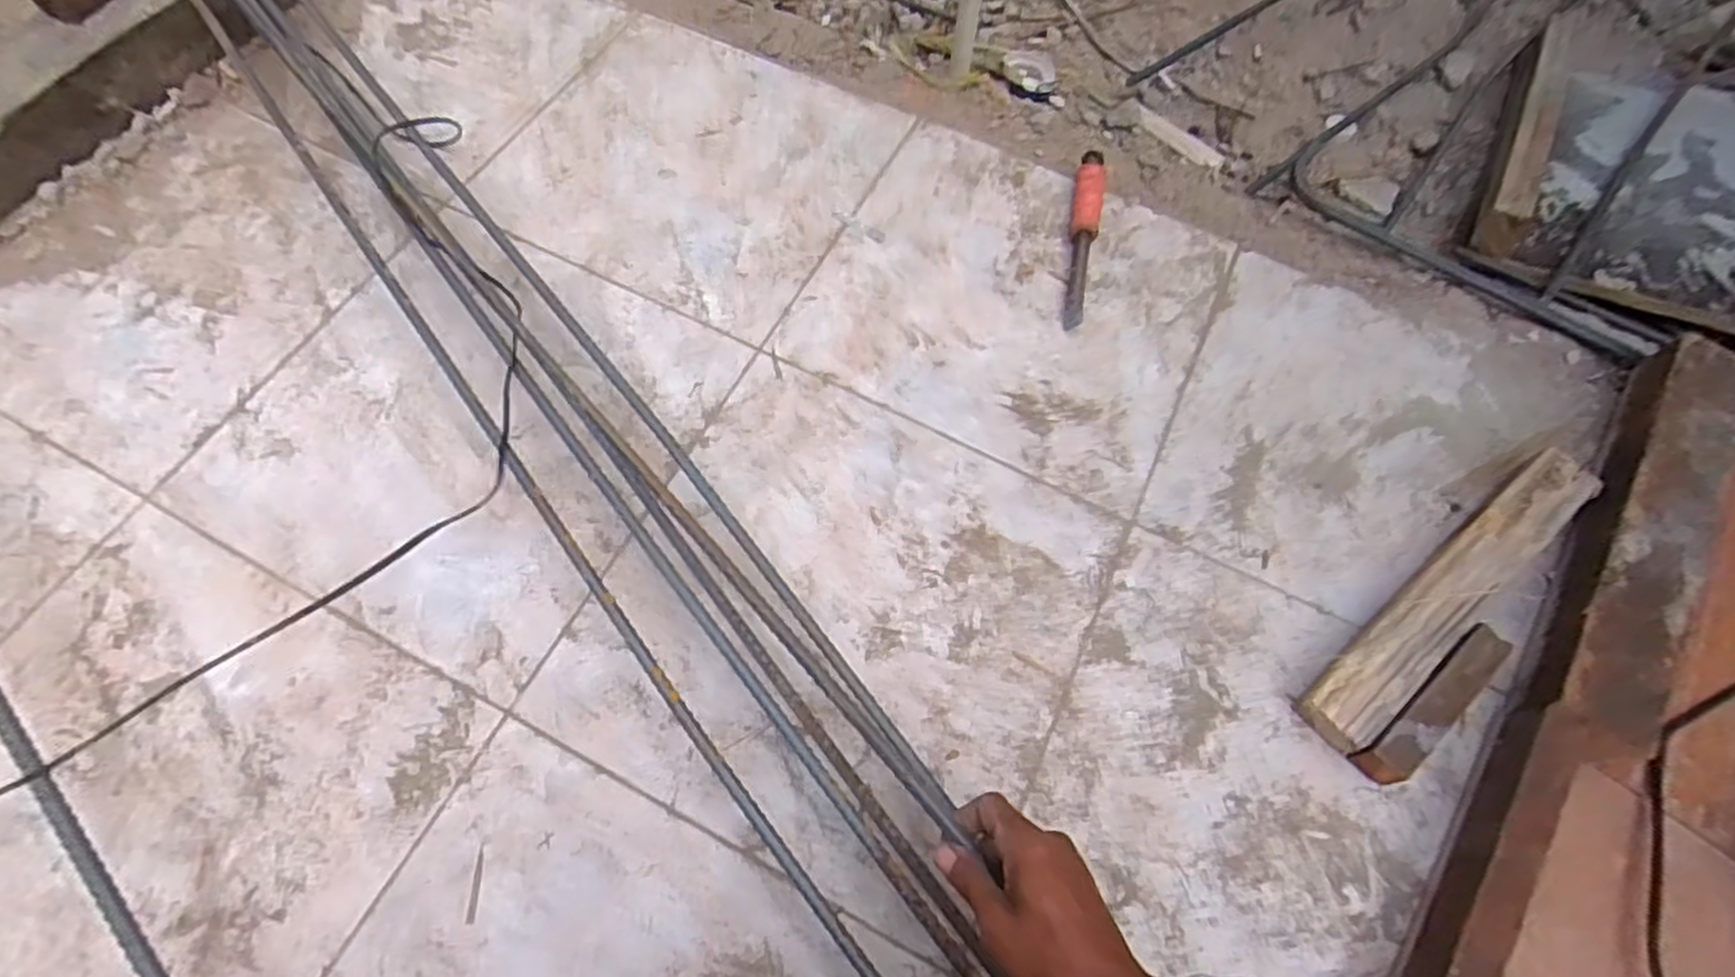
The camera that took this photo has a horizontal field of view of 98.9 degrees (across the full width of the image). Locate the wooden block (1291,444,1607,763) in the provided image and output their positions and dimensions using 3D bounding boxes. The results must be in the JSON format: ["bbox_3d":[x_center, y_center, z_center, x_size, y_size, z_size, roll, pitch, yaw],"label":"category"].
[{"bbox_3d":[0.511,0.085,0.645,0.372,0.040,0.058,-36,72,-16],"label":"wooden block"}]

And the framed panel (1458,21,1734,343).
[{"bbox_3d":[0.994,-0.386,0.882,0.420,0.081,0.513,25,64,18],"label":"framed panel"}]

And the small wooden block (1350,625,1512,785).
[{"bbox_3d":[0.457,0.172,0.602,0.167,0.045,0.032,-36,72,-16],"label":"small wooden block"}]

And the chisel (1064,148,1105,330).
[{"bbox_3d":[0.236,-0.277,0.805,0.029,0.027,0.243,9,66,2],"label":"chisel"}]

